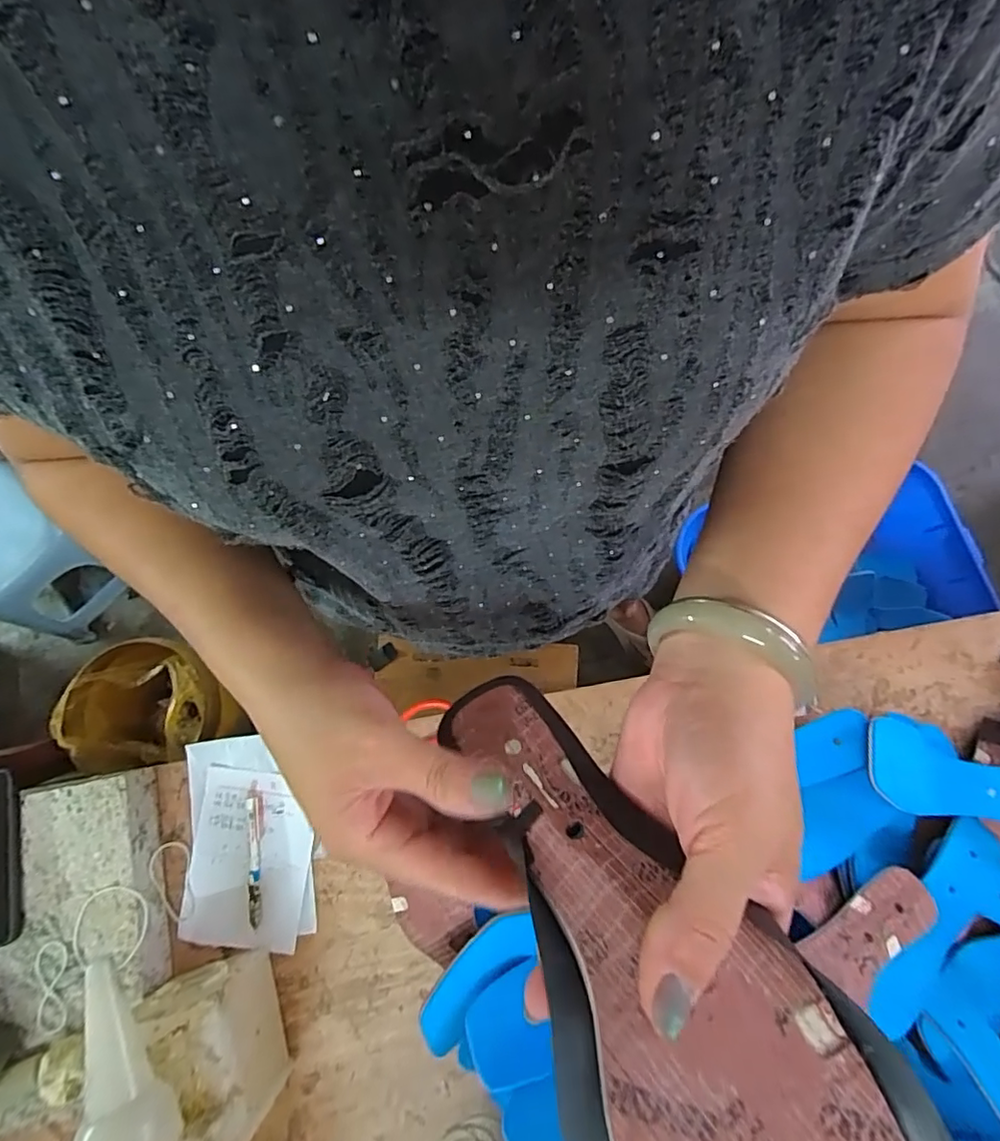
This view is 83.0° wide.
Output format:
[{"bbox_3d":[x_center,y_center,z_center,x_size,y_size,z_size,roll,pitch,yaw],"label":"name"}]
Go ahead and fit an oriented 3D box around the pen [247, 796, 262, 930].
[{"bbox_3d":[-0.264,0.312,0.608,0.013,0.005,0.127,-6,80,0],"label":"pen"}]

